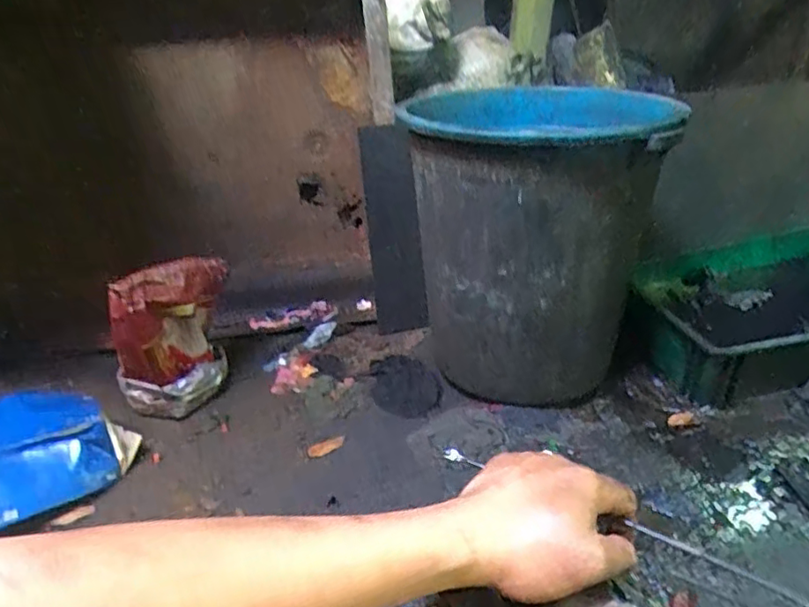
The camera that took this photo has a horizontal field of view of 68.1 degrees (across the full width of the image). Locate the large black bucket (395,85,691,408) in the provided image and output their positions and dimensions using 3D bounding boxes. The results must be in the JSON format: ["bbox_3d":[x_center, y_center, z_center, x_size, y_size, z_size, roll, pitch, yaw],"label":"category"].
[{"bbox_3d":[0.238,-0.106,1.141,0.398,0.526,0.414,1,30,10],"label":"large black bucket"}]

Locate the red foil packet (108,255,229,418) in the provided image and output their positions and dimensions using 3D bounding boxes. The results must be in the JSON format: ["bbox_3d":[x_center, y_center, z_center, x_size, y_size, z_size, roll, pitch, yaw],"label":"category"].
[{"bbox_3d":[-0.456,0.067,1.211,0.246,0.317,0.100,-28,37,-35],"label":"red foil packet"}]

